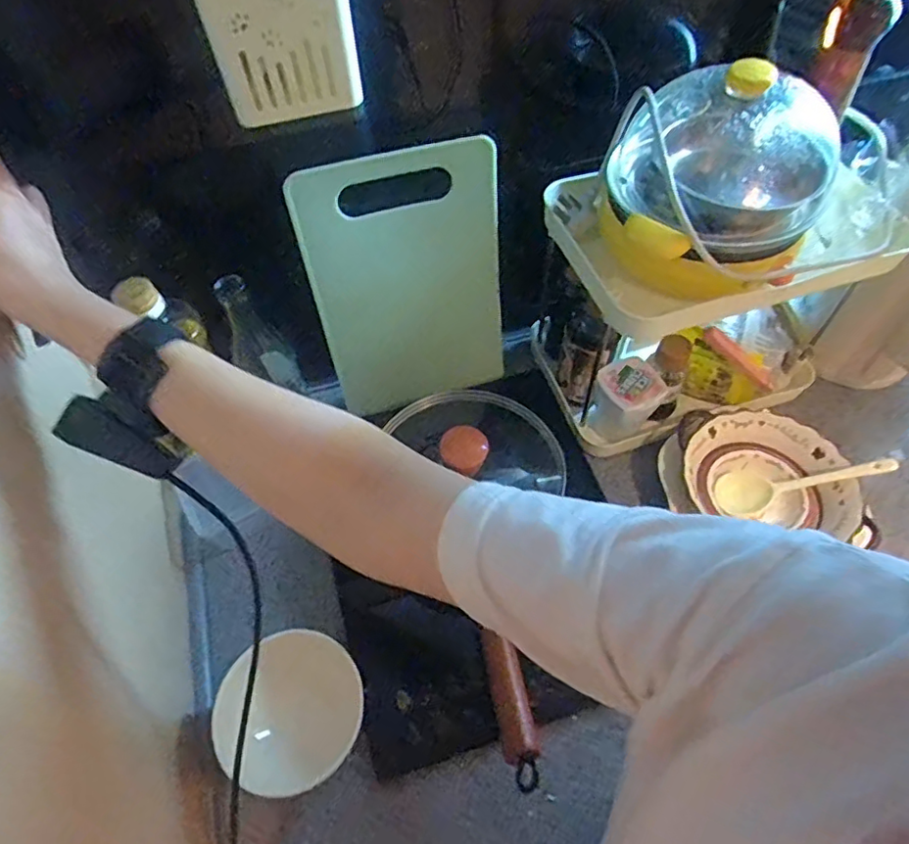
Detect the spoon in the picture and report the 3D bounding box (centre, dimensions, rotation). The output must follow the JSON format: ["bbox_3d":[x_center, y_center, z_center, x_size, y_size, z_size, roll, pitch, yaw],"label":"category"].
[{"bbox_3d":[0.338,0.057,0.581,0.160,0.020,0.044,-12,56,14],"label":"spoon"}]

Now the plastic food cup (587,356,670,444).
[{"bbox_3d":[0.188,-0.021,0.651,0.059,0.085,0.063,-33,62,-18],"label":"plastic food cup"}]

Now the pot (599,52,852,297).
[{"bbox_3d":[0.222,-0.204,0.494,0.184,0.134,0.159,16,59,11],"label":"pot"}]

